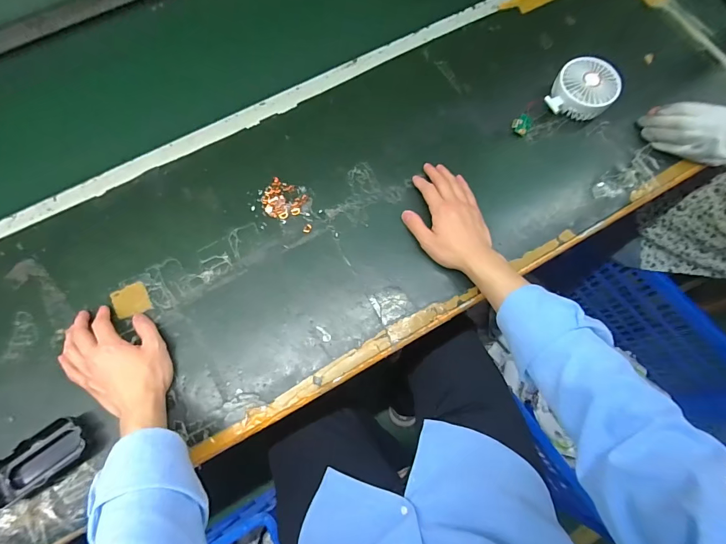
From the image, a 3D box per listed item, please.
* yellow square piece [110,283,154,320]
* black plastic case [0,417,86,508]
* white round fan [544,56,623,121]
[{"bbox_3d":[-0.316,0.039,0.503,0.046,0.005,0.046,-25,77,-9],"label":"yellow square piece"},{"bbox_3d":[-0.381,0.219,0.429,0.109,0.024,0.049,-34,75,-8],"label":"black plastic case"},{"bbox_3d":[0.333,-0.272,0.560,0.086,0.053,0.086,0,73,2],"label":"white round fan"}]

